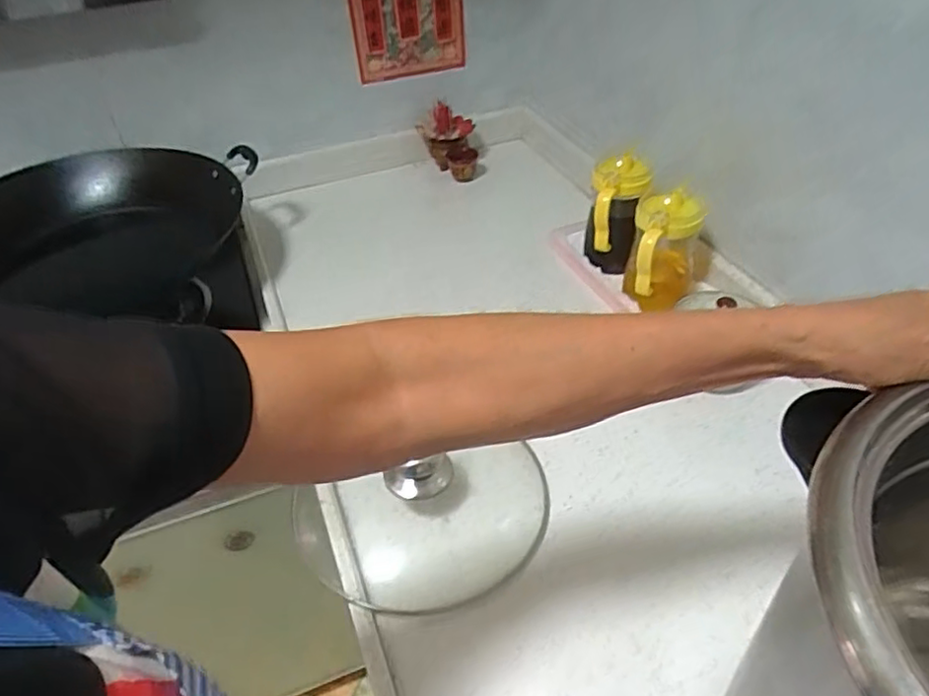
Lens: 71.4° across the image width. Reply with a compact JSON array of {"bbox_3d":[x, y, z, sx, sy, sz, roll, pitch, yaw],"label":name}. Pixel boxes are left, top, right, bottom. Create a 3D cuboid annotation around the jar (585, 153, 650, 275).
[{"bbox_3d":[0.204,-0.175,0.880,0.076,0.136,0.089,9,43,14],"label":"jar"}]

